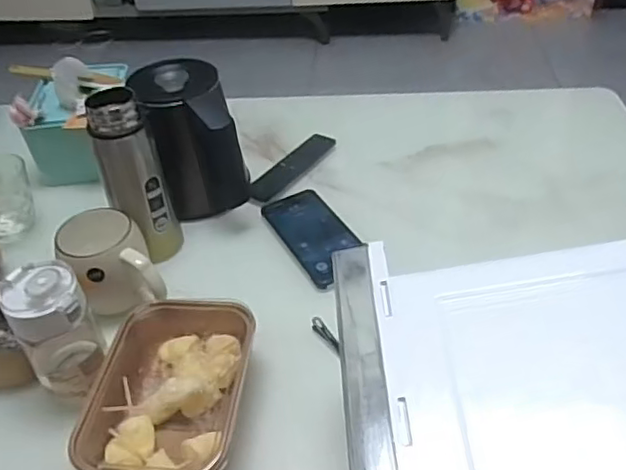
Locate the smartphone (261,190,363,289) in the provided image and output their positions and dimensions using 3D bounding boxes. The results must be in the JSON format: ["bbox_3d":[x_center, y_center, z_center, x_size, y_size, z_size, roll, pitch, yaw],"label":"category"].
[{"bbox_3d":[0.001,-0.003,0.742,0.075,0.012,0.163,-21,44,-18],"label":"smartphone"}]

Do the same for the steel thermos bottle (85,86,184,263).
[{"bbox_3d":[-0.197,-0.060,0.680,0.065,0.185,0.069,-18,43,-16],"label":"steel thermos bottle"}]

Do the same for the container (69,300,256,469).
[{"bbox_3d":[-0.128,0.146,0.550,0.128,0.064,0.172,2,41,7],"label":"container"}]

